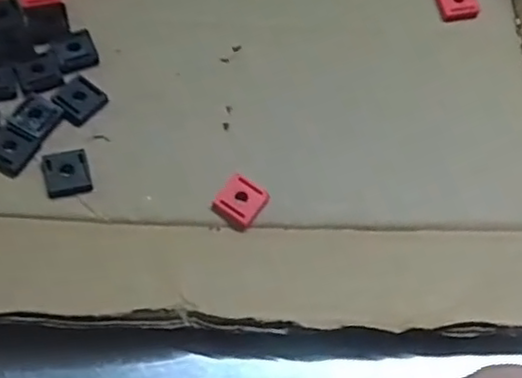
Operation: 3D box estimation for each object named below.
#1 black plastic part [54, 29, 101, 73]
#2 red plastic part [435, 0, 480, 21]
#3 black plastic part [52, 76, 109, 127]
[{"bbox_3d":[-0.061,-0.047,0.231,0.013,0.004,0.016,-21,67,-13],"label":"black plastic part"},{"bbox_3d":[0.072,-0.068,0.254,0.015,0.004,0.015,-11,65,-8],"label":"red plastic part"},{"bbox_3d":[-0.058,-0.029,0.222,0.014,0.004,0.015,40,68,15],"label":"black plastic part"}]

